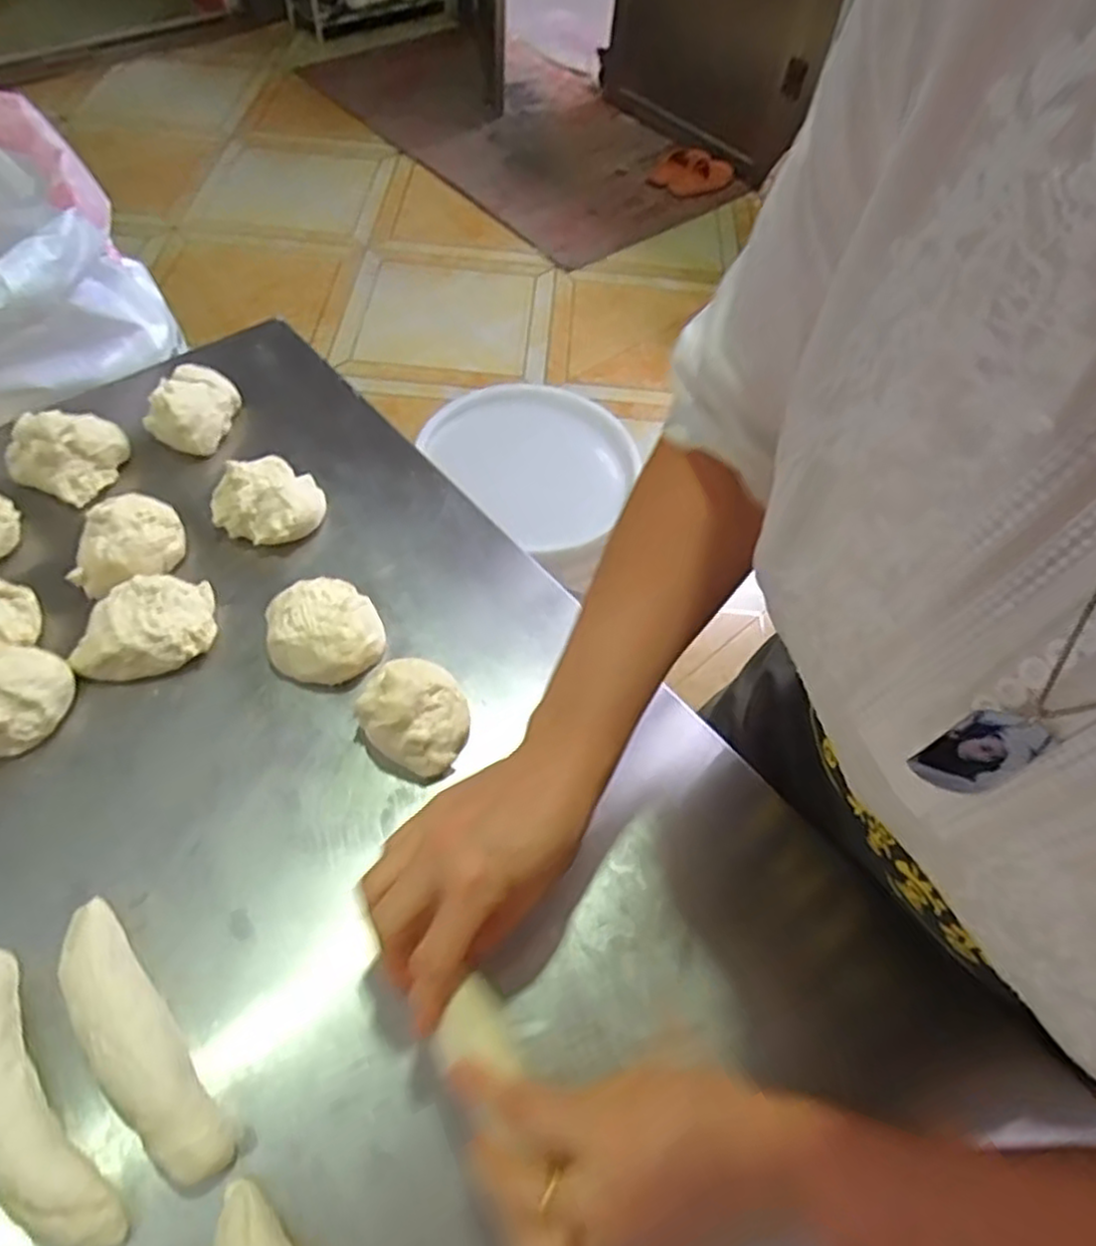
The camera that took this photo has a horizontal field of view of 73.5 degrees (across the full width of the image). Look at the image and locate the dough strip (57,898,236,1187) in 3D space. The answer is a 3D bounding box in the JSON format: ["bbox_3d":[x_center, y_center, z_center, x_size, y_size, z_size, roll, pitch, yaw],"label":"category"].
[{"bbox_3d":[-0.218,0.220,0.388,0.040,0.028,0.153,-34,66,-24],"label":"dough strip"}]

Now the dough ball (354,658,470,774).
[{"bbox_3d":[-0.088,0.062,0.494,0.069,0.060,0.064,2,57,-4],"label":"dough ball"}]

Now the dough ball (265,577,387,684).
[{"bbox_3d":[-0.160,0.005,0.526,0.076,0.034,0.074,2,57,-4],"label":"dough ball"}]

